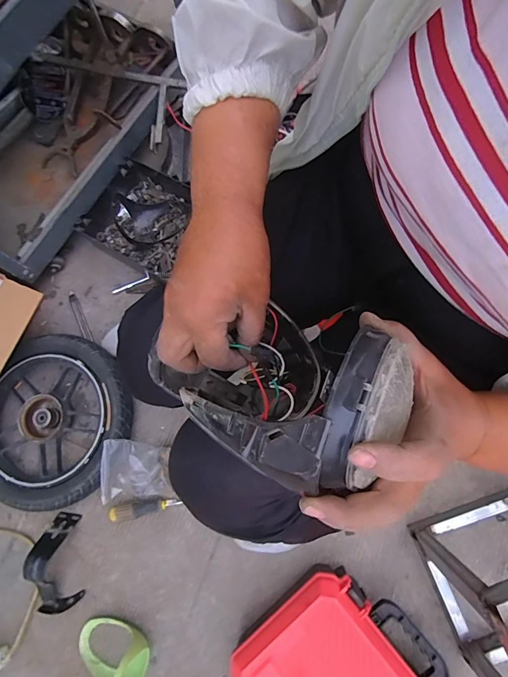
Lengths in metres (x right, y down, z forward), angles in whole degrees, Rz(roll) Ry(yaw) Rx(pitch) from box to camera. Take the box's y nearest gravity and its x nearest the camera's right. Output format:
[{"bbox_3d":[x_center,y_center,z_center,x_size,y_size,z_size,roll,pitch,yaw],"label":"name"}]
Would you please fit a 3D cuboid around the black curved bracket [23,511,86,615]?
[{"bbox_3d":[-0.389,0.444,0.733,0.085,0.090,0.186,-2,77,5],"label":"black curved bracket"}]

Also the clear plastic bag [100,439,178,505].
[{"bbox_3d":[-0.233,0.263,0.762,0.139,0.085,0.121,-5,77,4],"label":"clear plastic bag"}]

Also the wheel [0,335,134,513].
[{"bbox_3d":[-0.413,0.179,0.811,0.298,0.081,0.350,31,81,11],"label":"wheel"}]

